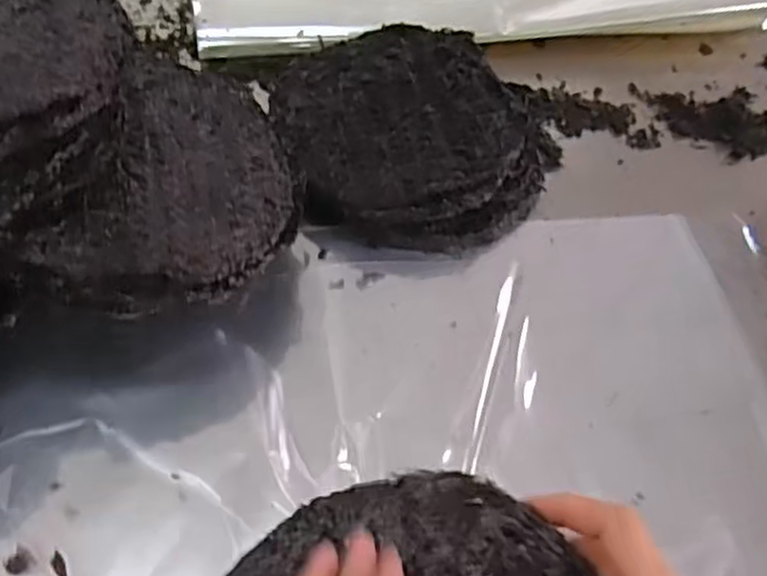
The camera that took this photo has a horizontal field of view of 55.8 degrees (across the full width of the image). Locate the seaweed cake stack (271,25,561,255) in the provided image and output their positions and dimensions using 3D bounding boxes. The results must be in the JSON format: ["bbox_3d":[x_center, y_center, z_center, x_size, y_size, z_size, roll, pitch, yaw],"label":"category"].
[{"bbox_3d":[0.034,-0.130,0.598,0.236,0.065,0.217,-7,53,-10],"label":"seaweed cake stack"}]

